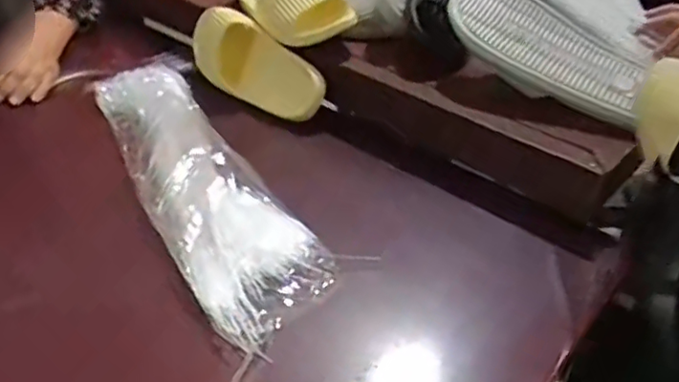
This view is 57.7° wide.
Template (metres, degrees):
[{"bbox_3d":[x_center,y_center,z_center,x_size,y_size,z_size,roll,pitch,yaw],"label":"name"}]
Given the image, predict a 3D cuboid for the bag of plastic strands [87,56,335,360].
[{"bbox_3d":[-0.161,-0.020,0.699,0.138,0.042,0.494,-17,41,-27],"label":"bag of plastic strands"}]

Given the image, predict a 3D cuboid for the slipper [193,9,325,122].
[{"bbox_3d":[-0.126,-0.182,0.861,0.247,0.099,0.069,29,43,31],"label":"slipper"}]

